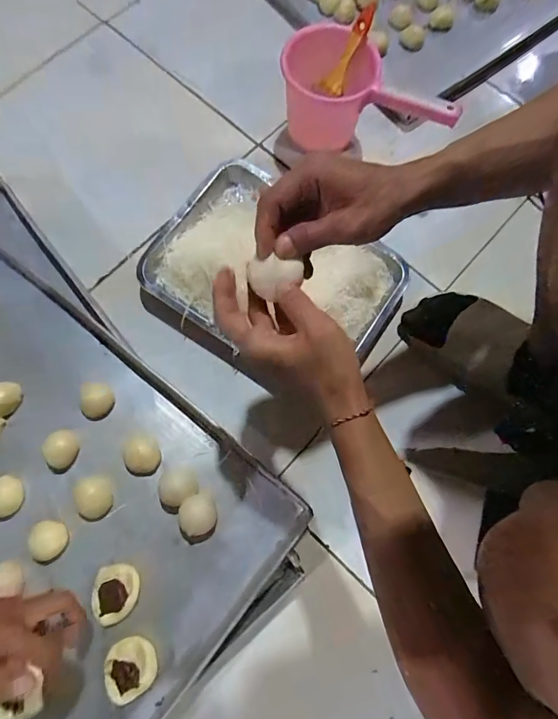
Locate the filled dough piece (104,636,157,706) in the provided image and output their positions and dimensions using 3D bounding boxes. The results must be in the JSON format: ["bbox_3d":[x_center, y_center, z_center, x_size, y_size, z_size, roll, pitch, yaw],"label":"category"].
[{"bbox_3d":[-0.159,0.331,0.416,0.053,0.014,0.053,-19,77,-6],"label":"filled dough piece"}]

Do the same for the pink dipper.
[{"bbox_3d":[0.129,-0.394,0.591,0.244,0.121,0.114,14,76,2],"label":"pink dipper"}]

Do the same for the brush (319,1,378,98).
[{"bbox_3d":[0.104,-0.454,0.577,0.023,0.119,0.031,40,34,8],"label":"brush"}]

